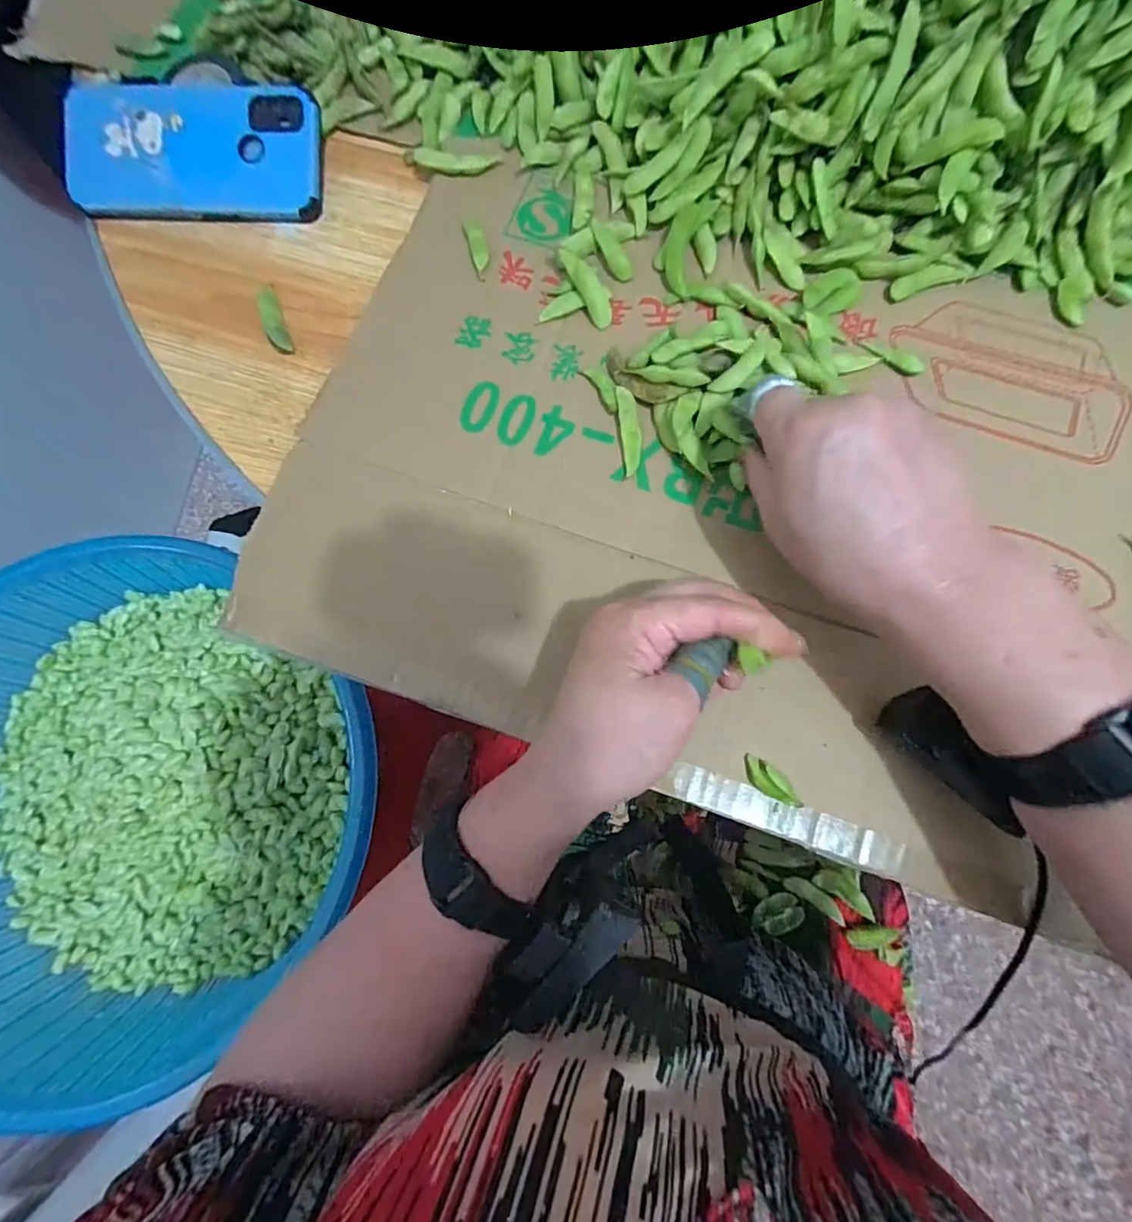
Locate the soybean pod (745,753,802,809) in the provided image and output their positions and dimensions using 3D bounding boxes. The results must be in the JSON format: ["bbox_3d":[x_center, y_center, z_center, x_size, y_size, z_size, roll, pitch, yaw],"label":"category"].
[{"bbox_3d":[0.104,0.086,0.267,0.034,0.009,0.013,37,81,9],"label":"soybean pod"}]

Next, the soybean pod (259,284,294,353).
[{"bbox_3d":[-0.185,-0.185,0.337,0.012,0.007,0.048,-22,78,-3],"label":"soybean pod"}]

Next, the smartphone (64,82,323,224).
[{"bbox_3d":[-0.245,-0.300,0.350,0.162,0.010,0.086,-3,95,0],"label":"smartphone"}]

